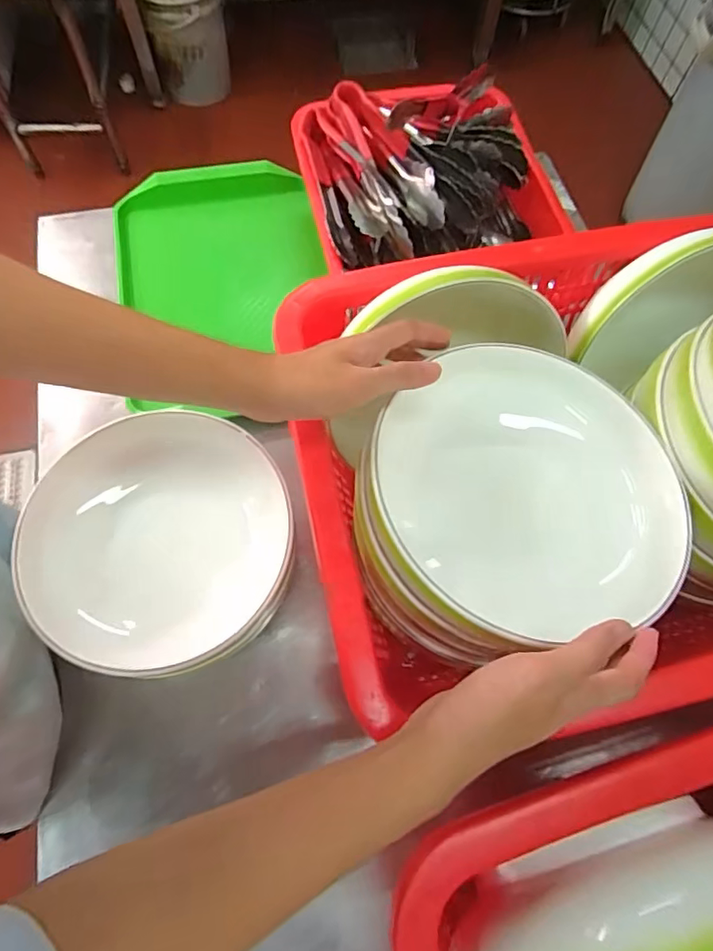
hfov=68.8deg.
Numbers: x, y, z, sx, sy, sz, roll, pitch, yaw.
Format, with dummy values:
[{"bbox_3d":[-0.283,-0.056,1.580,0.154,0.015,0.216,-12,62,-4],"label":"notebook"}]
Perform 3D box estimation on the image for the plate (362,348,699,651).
[{"bbox_3d":[0.136,0.011,0.432,0.231,0.031,0.235,-1,82,7],"label":"plate"}]

